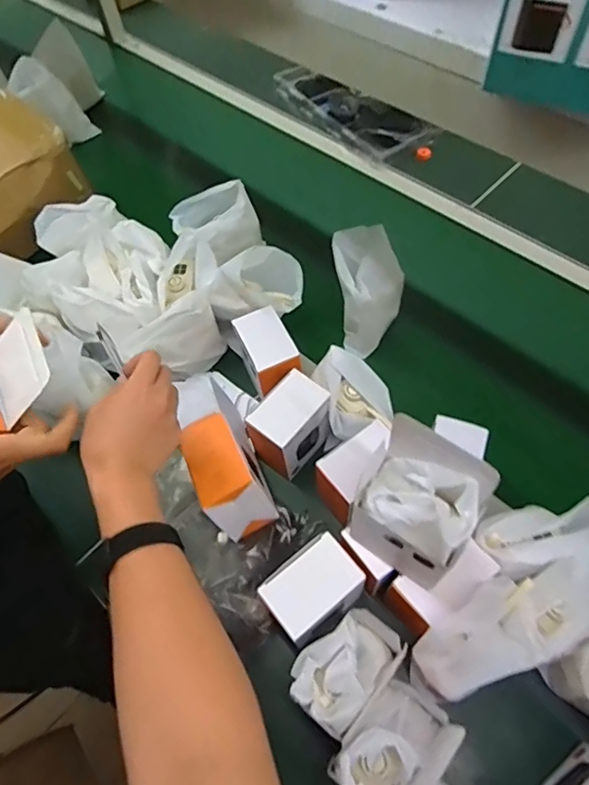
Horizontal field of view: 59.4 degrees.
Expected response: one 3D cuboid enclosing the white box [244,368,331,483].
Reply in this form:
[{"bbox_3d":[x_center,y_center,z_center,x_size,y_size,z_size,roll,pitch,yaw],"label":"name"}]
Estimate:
[{"bbox_3d":[-0.004,0.049,0.686,0.073,0.105,0.106,35,67,22],"label":"white box"}]

